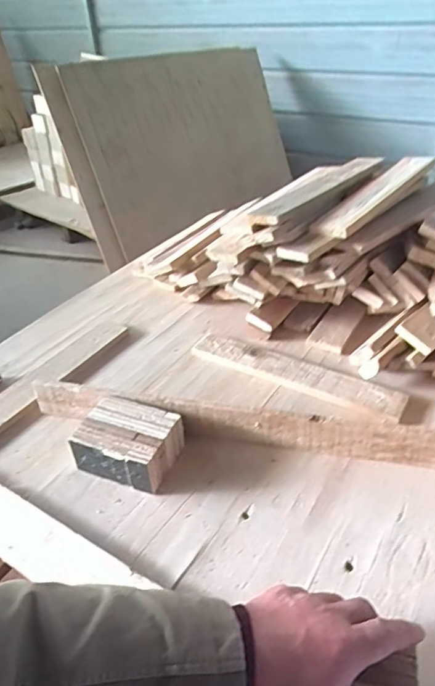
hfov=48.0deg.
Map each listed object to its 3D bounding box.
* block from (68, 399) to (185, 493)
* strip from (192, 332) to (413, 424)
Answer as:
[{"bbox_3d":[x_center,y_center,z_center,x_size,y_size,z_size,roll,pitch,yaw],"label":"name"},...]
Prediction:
[{"bbox_3d":[-0.120,0.135,0.655,0.122,0.064,0.096,11,38,19],"label":"block"},{"bbox_3d":[0.123,0.044,0.802,0.360,0.016,0.083,19,41,28],"label":"strip"}]

